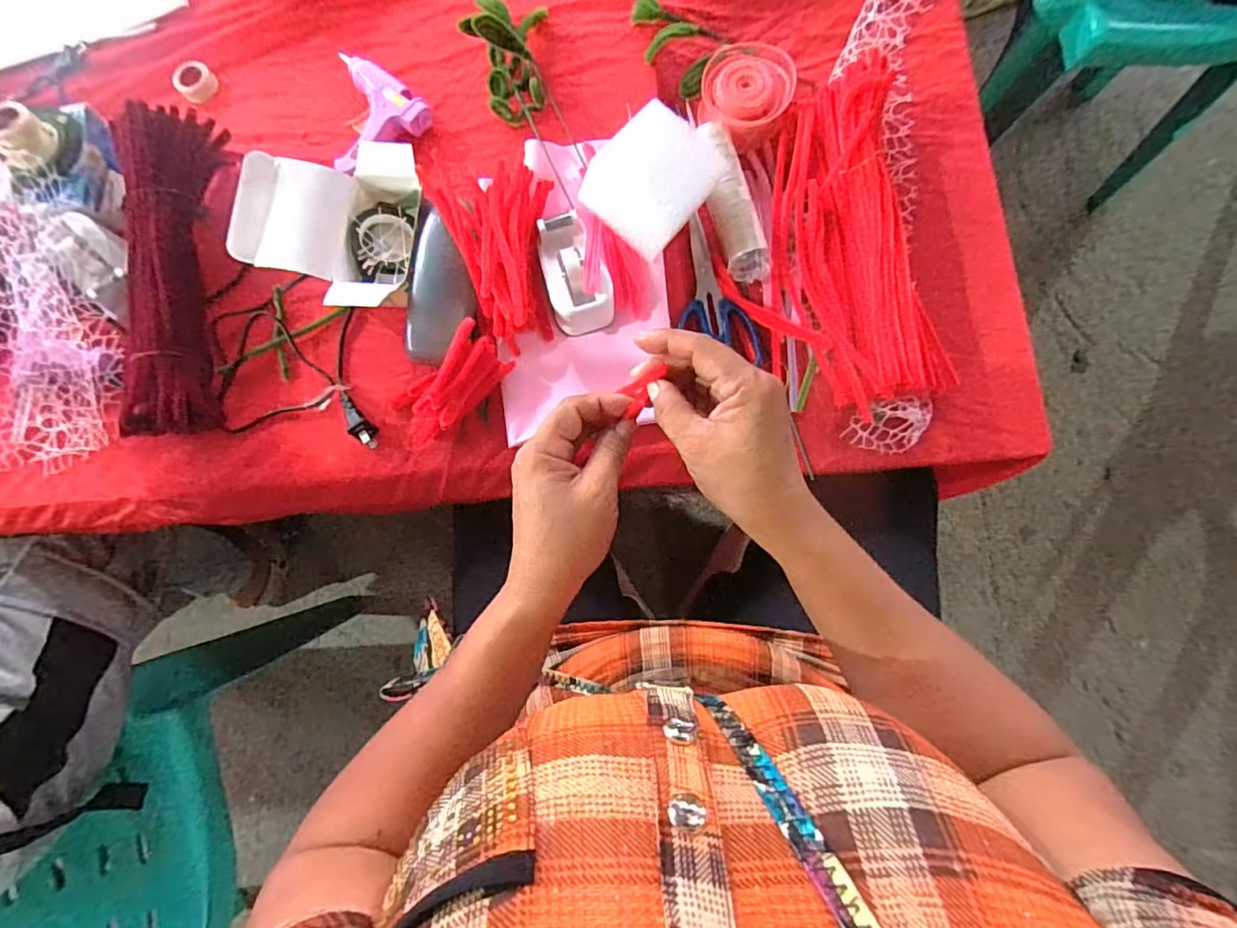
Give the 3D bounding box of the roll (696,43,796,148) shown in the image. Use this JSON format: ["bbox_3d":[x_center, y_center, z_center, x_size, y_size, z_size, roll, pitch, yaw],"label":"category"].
[{"bbox_3d":[0.121,-0.350,0.524,0.082,0.042,0.095,21,82,5],"label":"roll"}]

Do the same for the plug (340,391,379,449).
[{"bbox_3d":[-0.231,-0.040,0.483,0.016,0.023,0.058,-35,70,-4],"label":"plug"}]

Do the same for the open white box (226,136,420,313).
[{"bbox_3d":[-0.247,-0.214,0.487,0.137,0.071,0.168,3,81,2],"label":"open white box"}]

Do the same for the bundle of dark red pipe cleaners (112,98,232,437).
[{"bbox_3d":[-0.400,-0.167,0.487,0.076,0.069,0.288,-4,81,1],"label":"bundle of dark red pipe cleaners"}]

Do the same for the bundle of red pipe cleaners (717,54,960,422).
[{"bbox_3d":[0.189,-0.194,0.485,0.165,0.056,0.296,-8,81,0],"label":"bundle of red pipe cleaners"}]

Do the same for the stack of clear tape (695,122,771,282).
[{"bbox_3d":[0.104,-0.242,0.507,0.034,0.029,0.150,-14,81,-1],"label":"stack of clear tape"}]

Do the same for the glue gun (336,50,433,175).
[{"bbox_3d":[-0.251,-0.338,0.535,0.103,0.028,0.098,-44,83,-5],"label":"glue gun"}]

